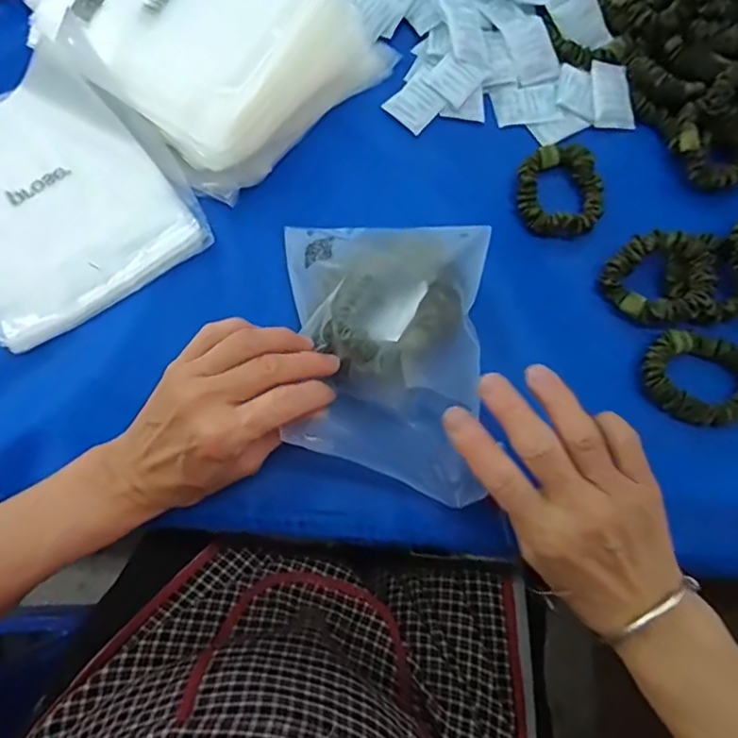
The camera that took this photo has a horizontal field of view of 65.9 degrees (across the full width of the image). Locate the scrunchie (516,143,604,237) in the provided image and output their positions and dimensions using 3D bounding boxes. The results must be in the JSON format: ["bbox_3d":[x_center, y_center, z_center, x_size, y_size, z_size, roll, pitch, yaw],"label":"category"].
[{"bbox_3d":[0.131,-0.124,0.391,0.056,0.019,0.066,2,76,0],"label":"scrunchie"}]

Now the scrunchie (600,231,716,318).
[{"bbox_3d":[0.187,-0.059,0.366,0.062,0.021,0.054,24,77,5],"label":"scrunchie"}]

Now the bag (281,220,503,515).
[{"bbox_3d":[0.009,-0.017,0.333,0.124,0.037,0.165,4,76,0],"label":"bag"}]

